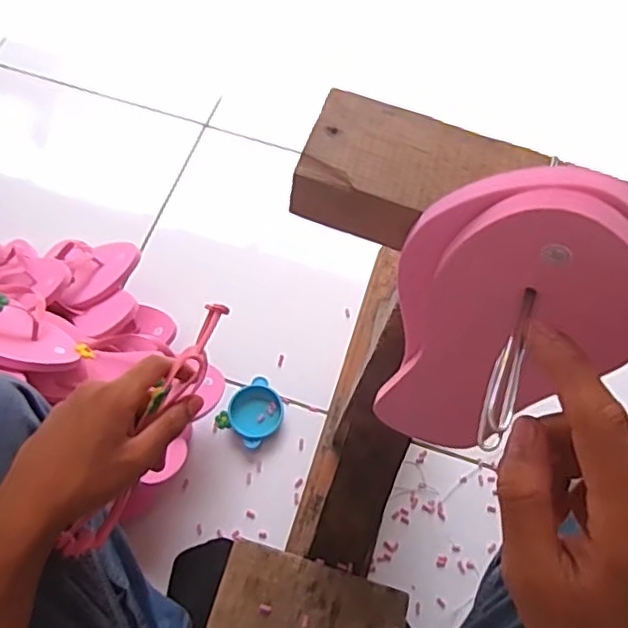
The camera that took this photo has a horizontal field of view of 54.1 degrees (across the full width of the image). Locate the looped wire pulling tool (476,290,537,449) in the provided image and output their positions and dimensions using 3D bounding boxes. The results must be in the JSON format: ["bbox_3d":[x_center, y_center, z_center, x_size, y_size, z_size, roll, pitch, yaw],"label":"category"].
[{"bbox_3d":[0.079,0.021,0.248,0.012,0.009,0.072,22,62,7],"label":"looped wire pulling tool"}]

